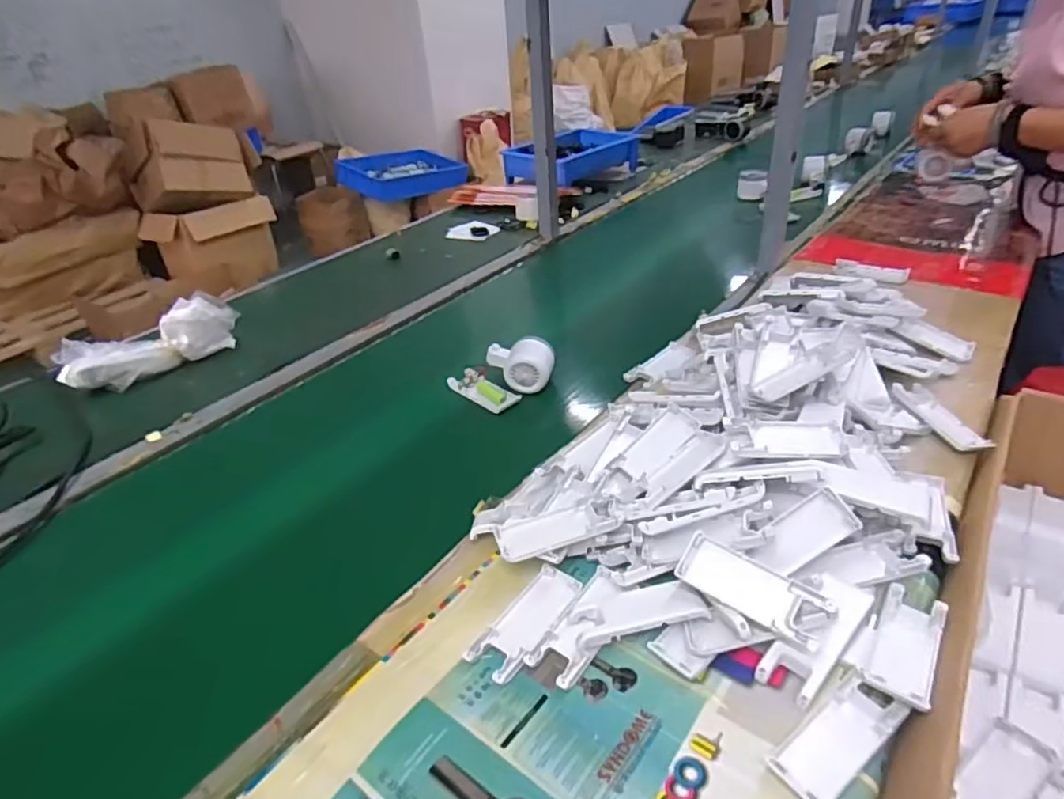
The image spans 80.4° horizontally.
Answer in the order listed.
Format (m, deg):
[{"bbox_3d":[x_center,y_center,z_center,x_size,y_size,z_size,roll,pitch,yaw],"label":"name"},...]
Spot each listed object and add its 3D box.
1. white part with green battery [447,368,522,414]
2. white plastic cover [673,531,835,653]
[{"bbox_3d":[-0.063,-0.011,0.801,0.043,0.022,0.093,-31,42,-34],"label":"white part with green battery"},{"bbox_3d":[0.159,0.136,0.456,0.103,0.014,0.042,20,69,33],"label":"white plastic cover"}]

